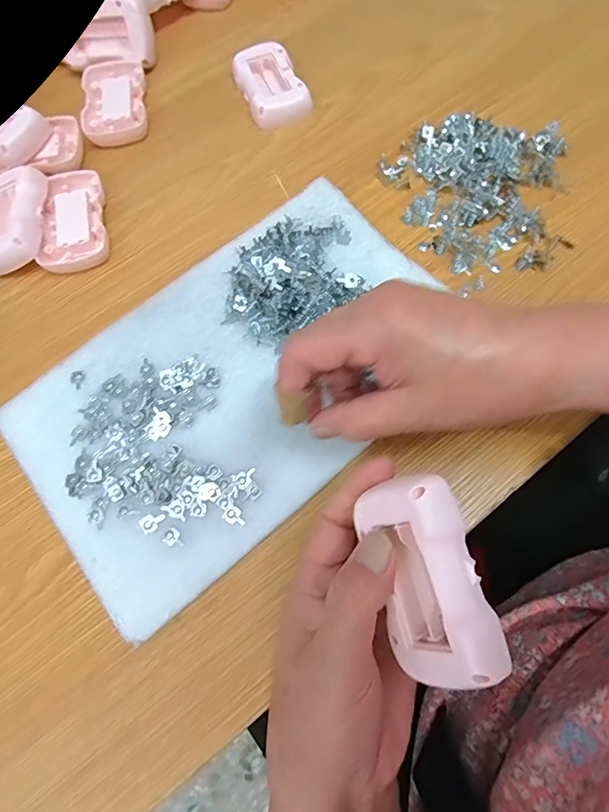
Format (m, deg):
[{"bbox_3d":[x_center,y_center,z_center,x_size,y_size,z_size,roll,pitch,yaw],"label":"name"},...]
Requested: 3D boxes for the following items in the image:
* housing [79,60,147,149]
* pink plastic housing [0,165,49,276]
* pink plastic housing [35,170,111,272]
[{"bbox_3d":[-0.169,-0.269,0.394,0.053,0.011,0.086,-8,71,0],"label":"housing"},{"bbox_3d":[-0.227,-0.146,0.342,0.048,0.023,0.086,-7,72,-1],"label":"pink plastic housing"},{"bbox_3d":[-0.181,-0.147,0.353,0.047,0.012,0.087,-7,71,0],"label":"pink plastic housing"}]

